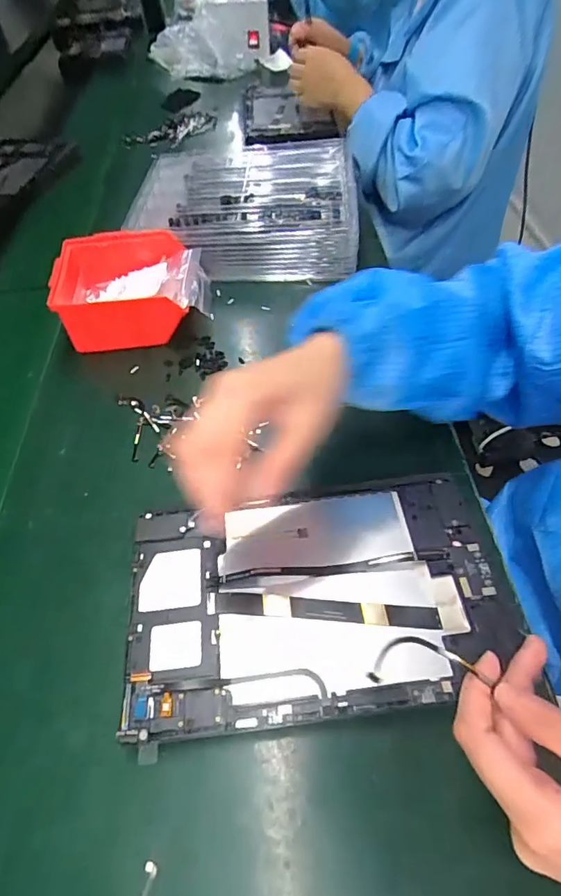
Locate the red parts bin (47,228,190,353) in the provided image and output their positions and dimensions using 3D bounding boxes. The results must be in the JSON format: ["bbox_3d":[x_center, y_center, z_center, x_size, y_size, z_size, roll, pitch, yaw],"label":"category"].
[{"bbox_3d":[-0.168,-0.171,0.537,0.136,0.069,0.119,-8,53,-3],"label":"red parts bin"}]

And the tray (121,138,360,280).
[{"bbox_3d":[-0.043,-0.321,0.642,0.277,0.073,0.244,-1,53,2],"label":"tray"}]

